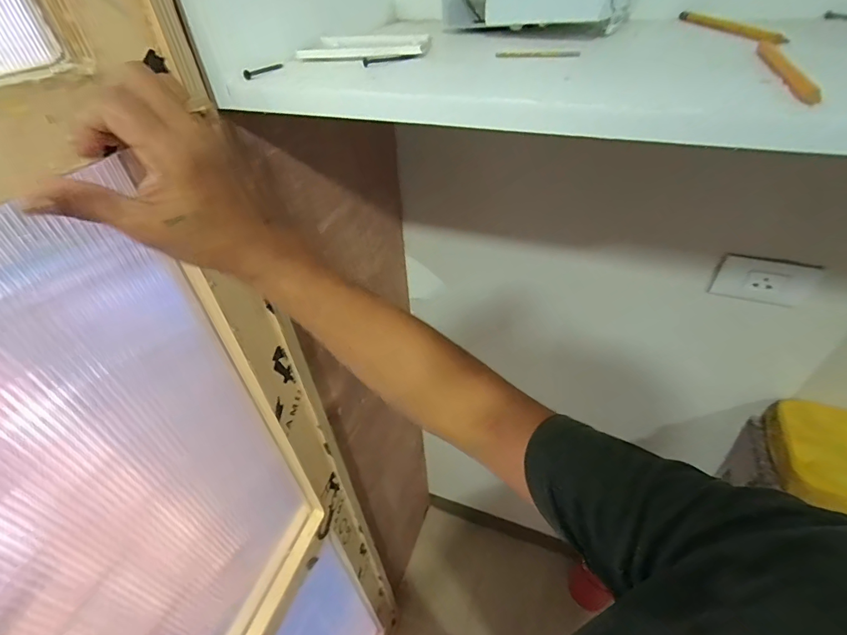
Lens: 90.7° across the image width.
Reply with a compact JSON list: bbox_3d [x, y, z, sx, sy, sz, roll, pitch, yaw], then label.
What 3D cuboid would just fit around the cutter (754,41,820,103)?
[{"bbox_3d":[0.235,-0.165,0.275,0.009,0.009,0.140,12,45,17],"label":"cutter"}]

